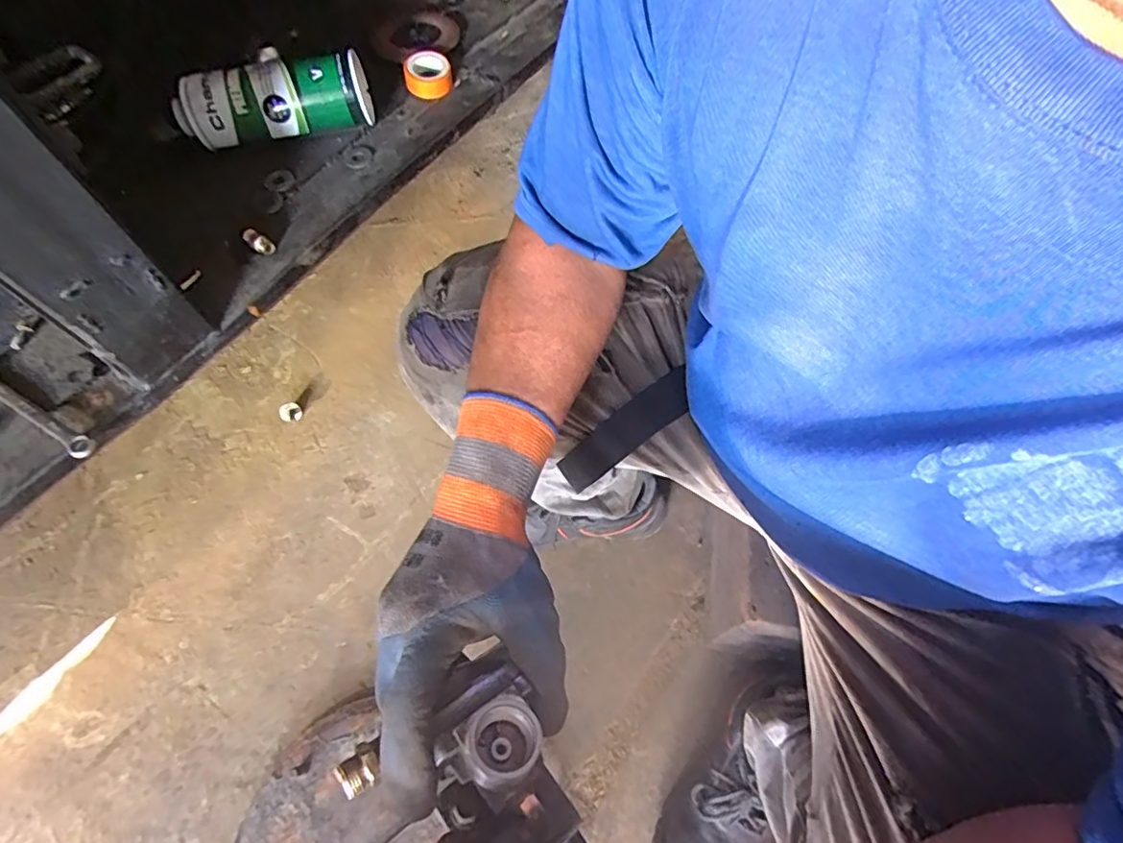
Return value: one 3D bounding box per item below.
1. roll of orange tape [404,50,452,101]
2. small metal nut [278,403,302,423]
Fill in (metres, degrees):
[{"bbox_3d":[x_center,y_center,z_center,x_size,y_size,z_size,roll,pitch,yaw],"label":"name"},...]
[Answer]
[{"bbox_3d":[-0.139,-0.362,0.587,0.047,0.024,0.048,0,63,0],"label":"roll of orange tape"},{"bbox_3d":[-0.412,-0.015,0.856,0.029,0.018,0.031,0,61,0],"label":"small metal nut"}]

